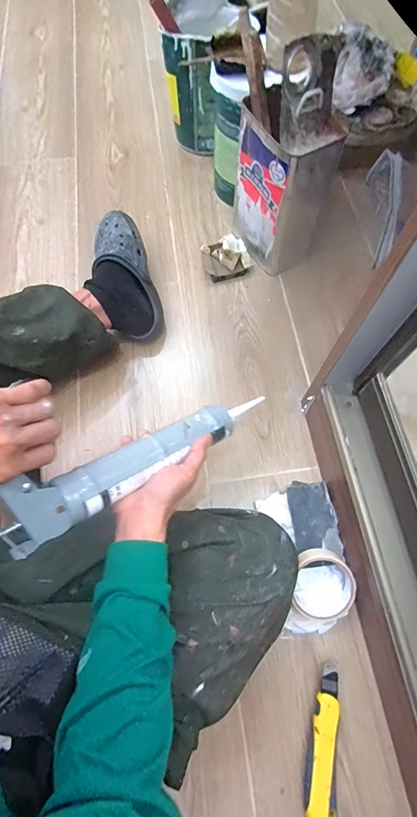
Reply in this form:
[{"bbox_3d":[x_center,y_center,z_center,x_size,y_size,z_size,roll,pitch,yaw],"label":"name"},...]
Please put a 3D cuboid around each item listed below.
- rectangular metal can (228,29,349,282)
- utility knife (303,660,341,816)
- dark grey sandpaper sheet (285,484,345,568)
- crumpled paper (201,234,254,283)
[{"bbox_3d":[0.125,-0.402,0.624,0.115,0.304,0.149,-33,72,-13],"label":"rectangular metal can"},{"bbox_3d":[0.139,0.414,0.444,0.038,0.028,0.177,7,68,2],"label":"utility knife"},{"bbox_3d":[0.155,0.167,0.536,0.064,0.011,0.118,-8,68,-4],"label":"dark grey sandpaper sheet"},{"bbox_3d":[0.034,-0.308,0.734,0.096,0.033,0.091,-22,70,-10],"label":"crumpled paper"}]

